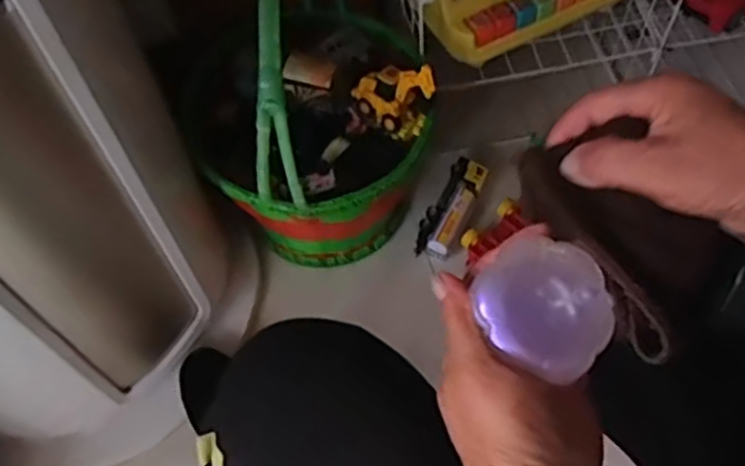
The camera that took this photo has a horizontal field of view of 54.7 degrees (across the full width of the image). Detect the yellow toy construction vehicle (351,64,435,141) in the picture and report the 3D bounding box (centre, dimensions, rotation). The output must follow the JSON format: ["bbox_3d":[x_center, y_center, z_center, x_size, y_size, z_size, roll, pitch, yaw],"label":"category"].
[{"bbox_3d":[0.023,-0.147,0.765,0.080,0.073,0.046,34,67,21],"label":"yellow toy construction vehicle"}]

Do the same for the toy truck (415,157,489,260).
[{"bbox_3d":[0.102,-0.033,0.913,0.044,0.055,0.132,25,64,17],"label":"toy truck"}]

